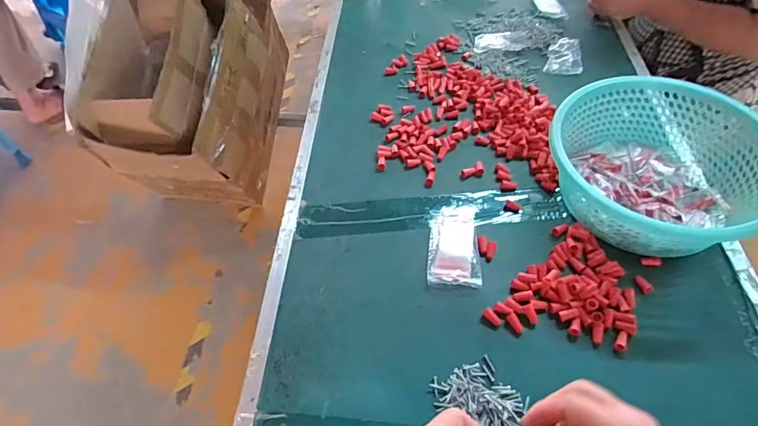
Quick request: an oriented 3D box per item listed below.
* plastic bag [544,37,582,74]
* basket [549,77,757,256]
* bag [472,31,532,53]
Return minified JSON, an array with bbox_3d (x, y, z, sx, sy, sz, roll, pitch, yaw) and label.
[{"bbox_3d":[0.346,-0.295,0.848,0.059,0.018,0.102,13,53,13],"label":"plastic bag"},{"bbox_3d":[0.358,-0.060,0.603,0.245,0.114,0.254,-1,52,2],"label":"basket"},{"bbox_3d":[0.240,-0.338,0.891,0.113,0.004,0.067,-5,51,-2],"label":"bag"}]

